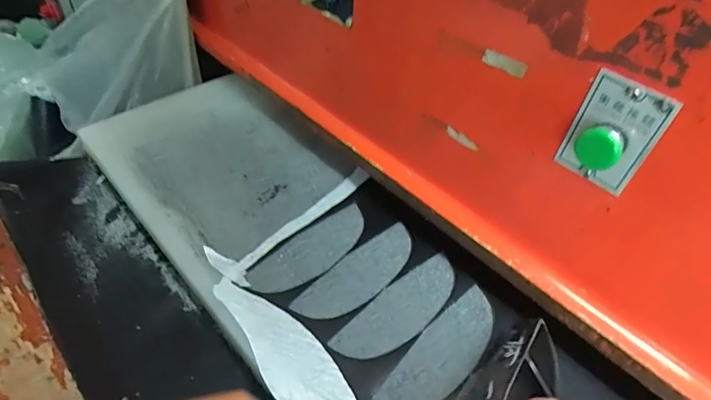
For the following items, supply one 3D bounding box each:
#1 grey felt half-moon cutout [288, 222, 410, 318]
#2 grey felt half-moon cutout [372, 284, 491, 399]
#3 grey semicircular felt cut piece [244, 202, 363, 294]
[{"bbox_3d":[0.007,0.088,0.534,0.059,0.005,0.172,37,56,24],"label":"grey felt half-moon cutout"},{"bbox_3d":[0.096,0.162,0.478,0.058,0.005,0.176,38,54,22],"label":"grey felt half-moon cutout"},{"bbox_3d":[-0.052,0.063,0.551,0.171,0.005,0.061,-33,60,-30],"label":"grey semicircular felt cut piece"}]

